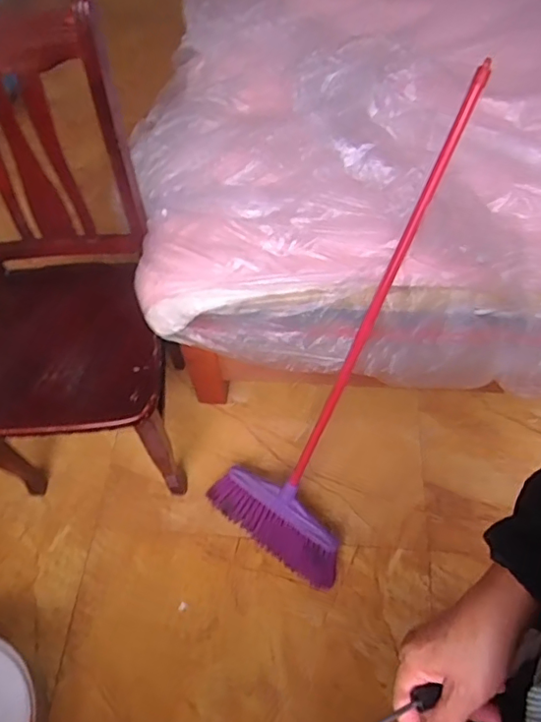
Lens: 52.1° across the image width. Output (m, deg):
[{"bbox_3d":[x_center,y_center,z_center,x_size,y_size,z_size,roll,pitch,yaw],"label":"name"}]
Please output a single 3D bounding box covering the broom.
[{"bbox_3d":[0.172,-0.009,1.062,0.326,1.032,0.071,31,25,16],"label":"broom"}]

